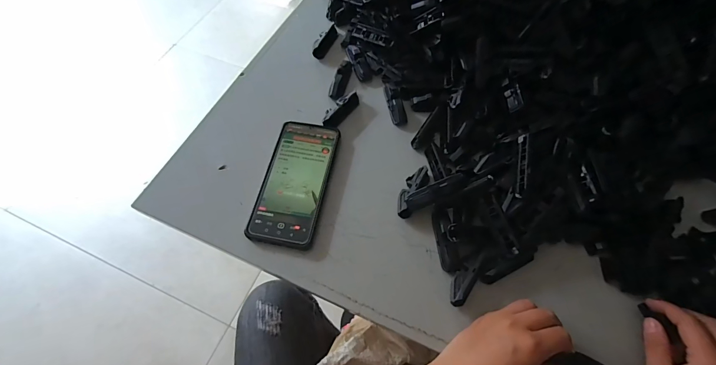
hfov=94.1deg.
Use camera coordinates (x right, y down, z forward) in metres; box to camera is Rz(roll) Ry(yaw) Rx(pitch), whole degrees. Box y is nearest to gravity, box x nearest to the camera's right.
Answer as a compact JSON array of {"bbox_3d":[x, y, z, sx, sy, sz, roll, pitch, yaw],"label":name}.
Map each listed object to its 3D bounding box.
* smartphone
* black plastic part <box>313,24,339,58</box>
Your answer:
[{"bbox_3d":[-0.077,-0.002,0.420,0.080,0.018,0.167,9,62,5],"label":"smartphone"},{"bbox_3d":[-0.053,-0.230,0.536,0.019,0.019,0.074,21,63,11],"label":"black plastic part"}]

